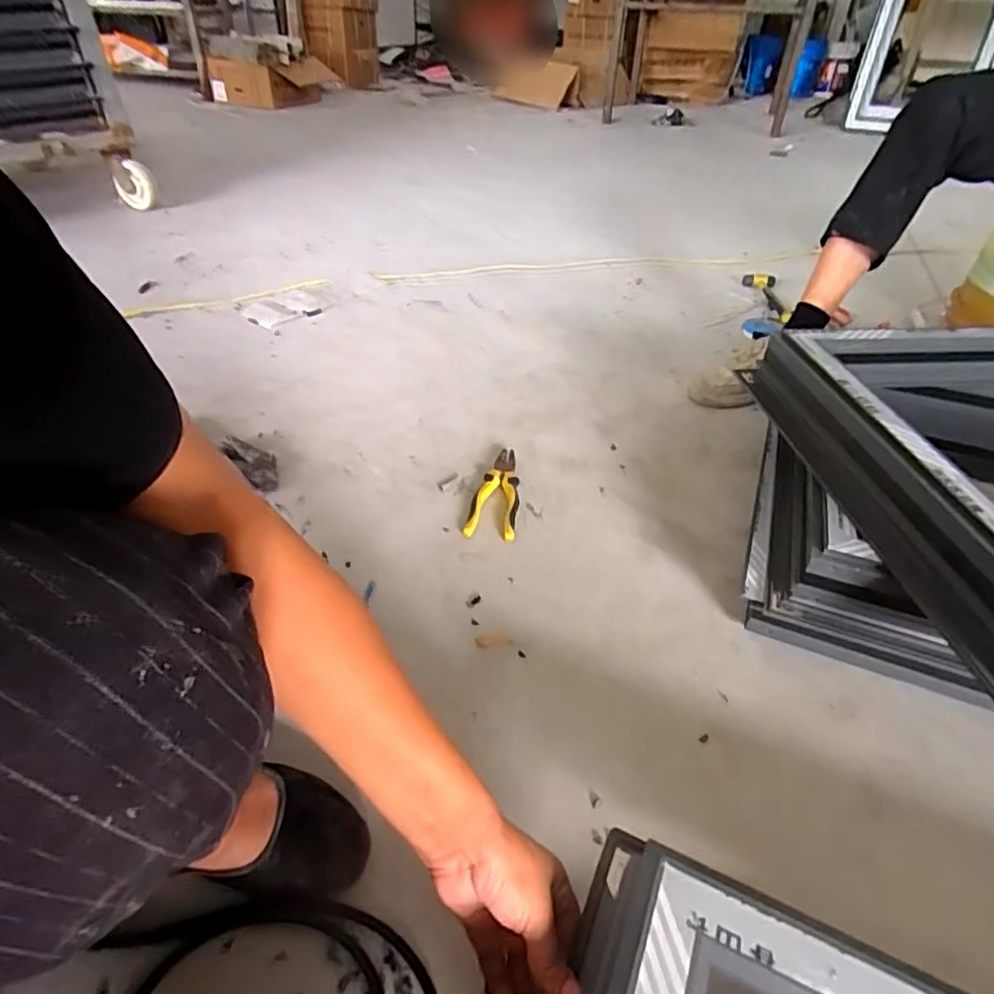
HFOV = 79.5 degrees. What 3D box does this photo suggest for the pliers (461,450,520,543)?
[{"bbox_3d":[0.003,-0.011,0.883,0.070,0.024,0.188,7,41,8],"label":"pliers"}]

